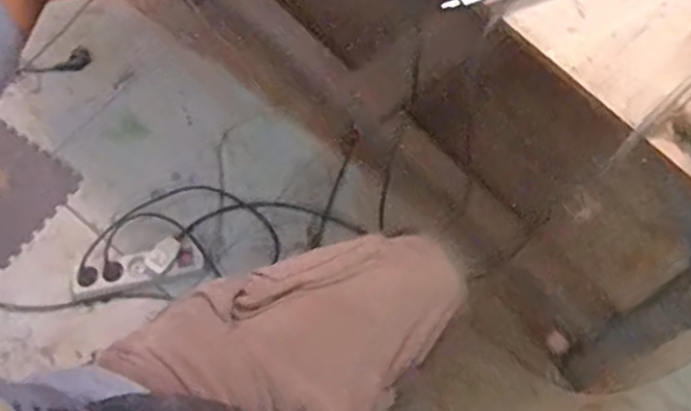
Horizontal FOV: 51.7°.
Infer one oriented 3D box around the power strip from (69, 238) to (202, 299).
[{"bbox_3d":[-0.365,0.110,1.243,0.230,0.056,0.062,-13,68,-3],"label":"power strip"}]

